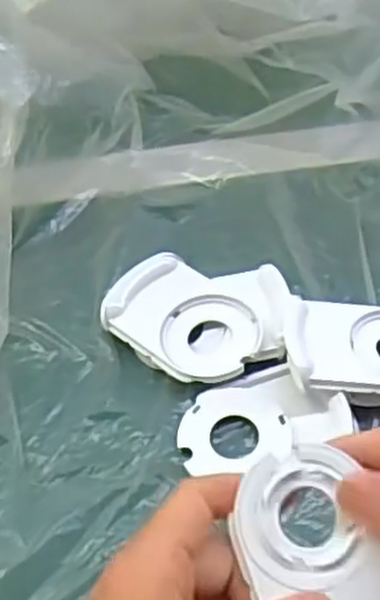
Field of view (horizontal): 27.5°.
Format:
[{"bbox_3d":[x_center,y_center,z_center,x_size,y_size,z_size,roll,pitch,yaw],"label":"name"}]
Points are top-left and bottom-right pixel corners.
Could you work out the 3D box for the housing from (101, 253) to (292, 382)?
[{"bbox_3d":[0.003,0.010,0.408,0.093,0.016,0.073,9,50,11],"label":"housing"}]

